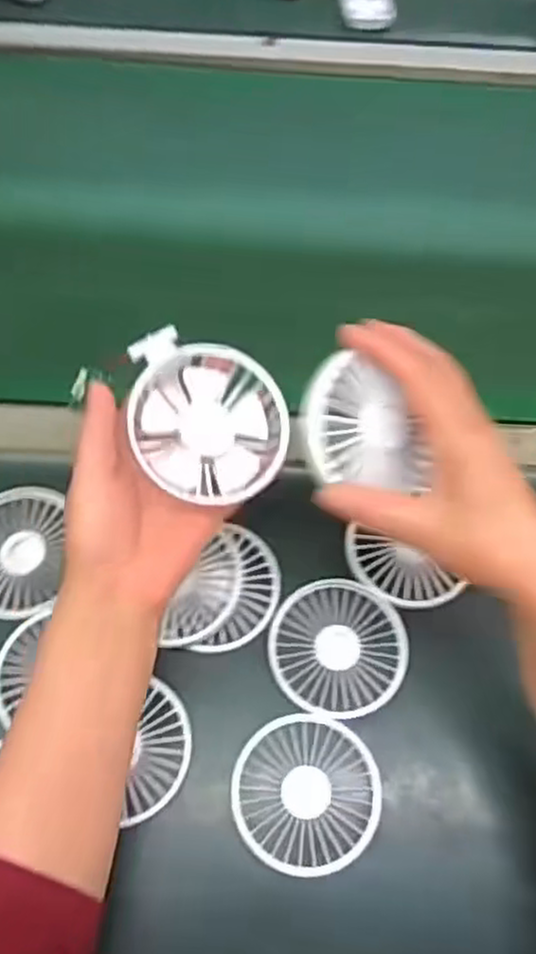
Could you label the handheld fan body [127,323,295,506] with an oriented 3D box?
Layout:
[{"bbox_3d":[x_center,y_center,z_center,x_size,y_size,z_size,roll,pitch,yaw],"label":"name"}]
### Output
[{"bbox_3d":[-0.036,-0.033,0.433,0.091,0.030,0.086,17,81,-10],"label":"handheld fan body"}]

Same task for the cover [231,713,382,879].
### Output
[{"bbox_3d":[0.023,0.192,0.452,0.086,0.005,0.087,-12,65,-7],"label":"cover"}]

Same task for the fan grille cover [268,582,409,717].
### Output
[{"bbox_3d":[0.047,0.111,0.488,0.087,0.004,0.087,37,69,15],"label":"fan grille cover"}]

